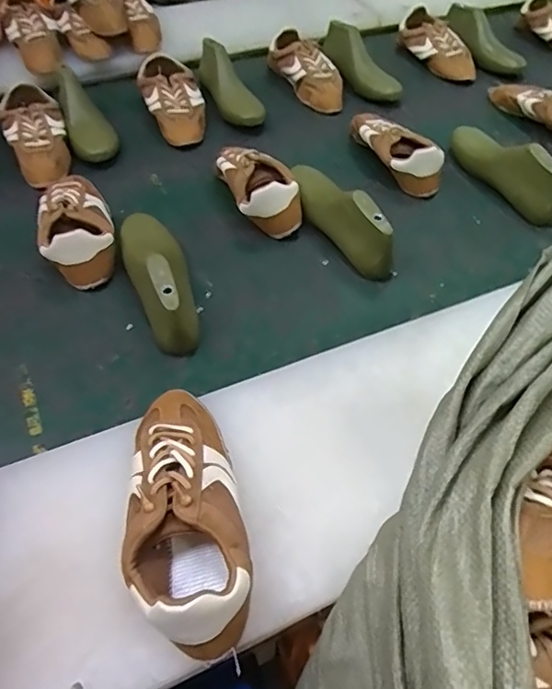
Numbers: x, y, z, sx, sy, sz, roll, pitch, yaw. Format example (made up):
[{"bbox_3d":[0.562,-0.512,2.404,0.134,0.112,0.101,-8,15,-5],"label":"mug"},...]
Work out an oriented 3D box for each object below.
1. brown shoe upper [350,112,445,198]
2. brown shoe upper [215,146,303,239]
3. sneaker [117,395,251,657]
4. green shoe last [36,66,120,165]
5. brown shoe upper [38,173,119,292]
[{"bbox_3d":[0.201,-0.350,0.917,0.078,0.075,0.238,-26,58,-19],"label":"brown shoe upper"},{"bbox_3d":[-0.035,-0.257,0.824,0.087,0.071,0.203,-23,57,-17],"label":"brown shoe upper"},{"bbox_3d":[-0.084,0.136,0.461,0.101,0.076,0.250,-9,54,-7],"label":"sneaker"},{"bbox_3d":[-0.350,-0.416,0.923,0.085,0.079,0.235,-23,57,-17],"label":"green shoe last"},{"bbox_3d":[-0.294,-0.180,0.748,0.102,0.065,0.211,-14,54,-11],"label":"brown shoe upper"}]

